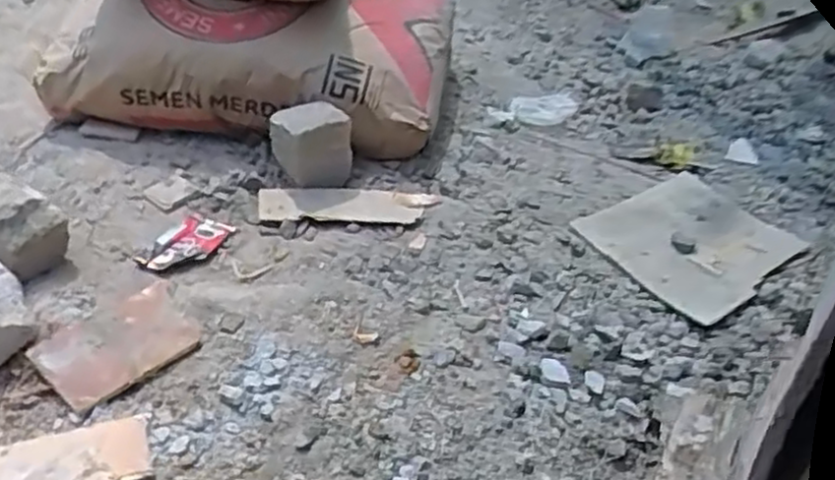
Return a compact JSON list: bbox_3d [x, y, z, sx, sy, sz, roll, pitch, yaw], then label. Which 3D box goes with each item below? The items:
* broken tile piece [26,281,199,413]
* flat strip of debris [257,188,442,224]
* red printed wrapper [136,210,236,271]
[{"bbox_3d":[-0.311,0.107,0.802,0.115,0.014,0.152,31,48,28],"label":"broken tile piece"},{"bbox_3d":[-0.091,-0.047,1.007,0.233,0.017,0.063,-1,41,-6],"label":"flat strip of debris"},{"bbox_3d":[-0.282,0.004,0.936,0.070,0.008,0.110,17,42,14],"label":"red printed wrapper"}]

